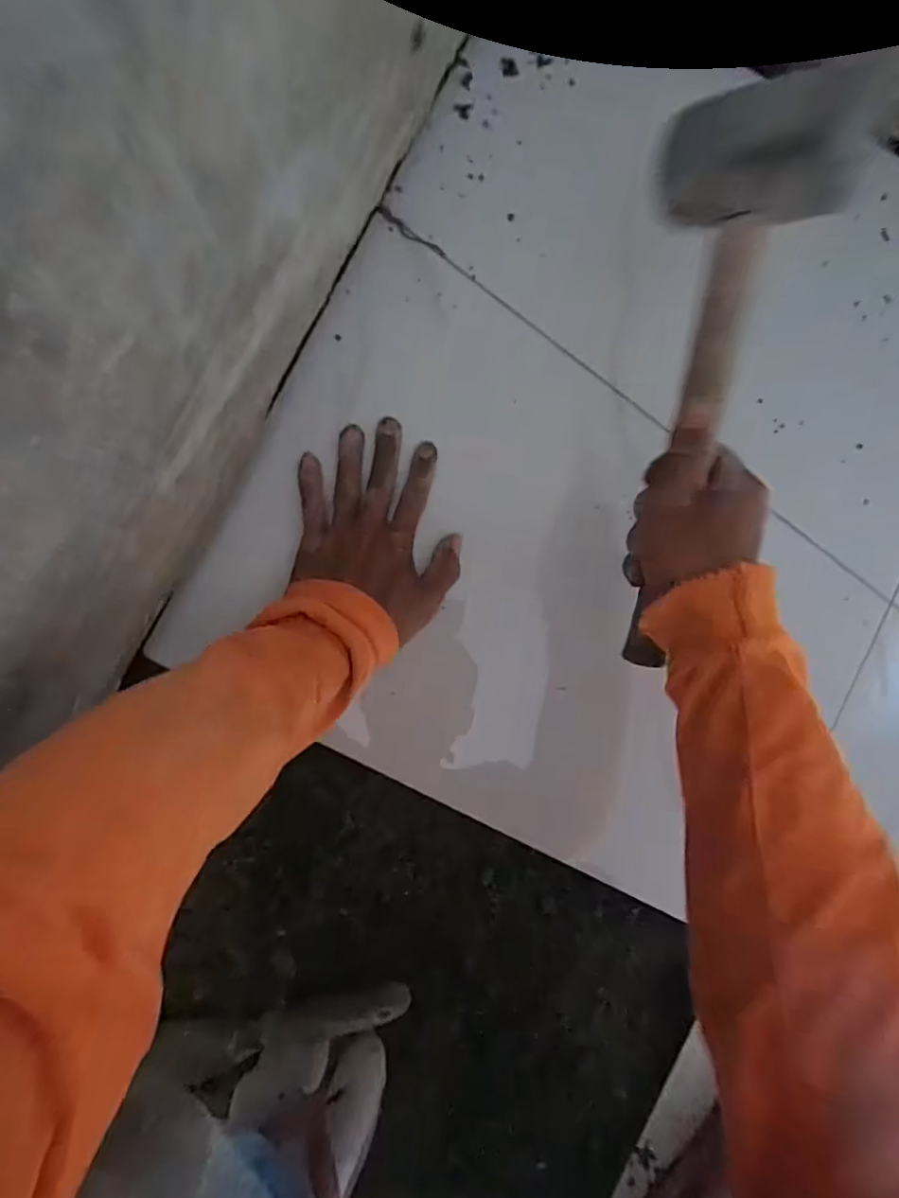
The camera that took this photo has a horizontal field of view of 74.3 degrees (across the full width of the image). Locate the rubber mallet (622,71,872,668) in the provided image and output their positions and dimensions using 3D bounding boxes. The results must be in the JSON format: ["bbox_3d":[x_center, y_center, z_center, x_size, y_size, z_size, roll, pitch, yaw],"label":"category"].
[{"bbox_3d":[0.134,-0.104,0.321,0.076,0.052,0.290,8,102,-3],"label":"rubber mallet"}]

